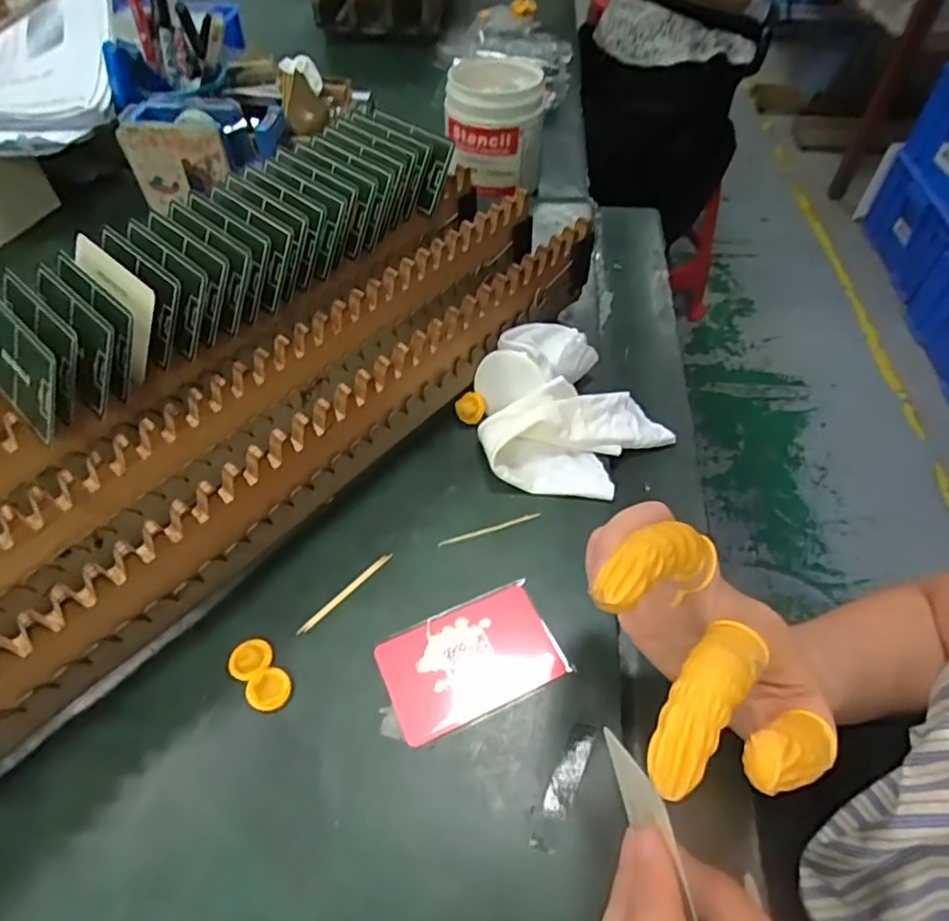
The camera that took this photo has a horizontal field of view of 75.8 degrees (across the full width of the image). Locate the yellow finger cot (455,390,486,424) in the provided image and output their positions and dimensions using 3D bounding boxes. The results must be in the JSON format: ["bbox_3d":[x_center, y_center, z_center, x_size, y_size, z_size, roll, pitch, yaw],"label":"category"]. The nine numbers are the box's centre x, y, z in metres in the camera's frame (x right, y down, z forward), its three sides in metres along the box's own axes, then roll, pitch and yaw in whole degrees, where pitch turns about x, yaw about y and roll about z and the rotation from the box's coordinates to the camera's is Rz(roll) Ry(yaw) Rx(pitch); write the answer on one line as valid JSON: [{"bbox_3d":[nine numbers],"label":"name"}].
[{"bbox_3d":[-0.003,-0.035,0.404,0.019,0.014,0.019,-3,52,-2],"label":"yellow finger cot"}]

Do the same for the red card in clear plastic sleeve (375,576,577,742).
[{"bbox_3d":[-0.002,0.100,0.311,0.087,0.004,0.057,-20,55,-14],"label":"red card in clear plastic sleeve"}]

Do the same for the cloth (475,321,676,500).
[{"bbox_3d":[0.055,-0.031,0.386,0.117,0.046,0.114,31,59,22],"label":"cloth"}]

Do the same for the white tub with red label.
[{"bbox_3d":[0.020,-0.321,0.584,0.089,0.094,0.083,1,52,1],"label":"white tub with red label"}]

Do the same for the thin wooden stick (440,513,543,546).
[{"bbox_3d":[0.009,0.040,0.359,0.062,0.004,0.004,-15,54,-11],"label":"thin wooden stick"}]

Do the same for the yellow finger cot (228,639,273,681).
[{"bbox_3d":[-0.115,0.100,0.311,0.021,0.004,0.020,0,52,0],"label":"yellow finger cot"}]

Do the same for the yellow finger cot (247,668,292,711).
[{"bbox_3d":[-0.101,0.112,0.301,0.021,0.004,0.020,0,52,0],"label":"yellow finger cot"}]

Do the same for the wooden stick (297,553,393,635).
[{"bbox_3d":[-0.070,0.071,0.334,0.005,0.004,0.063,37,61,25],"label":"wooden stick"}]

